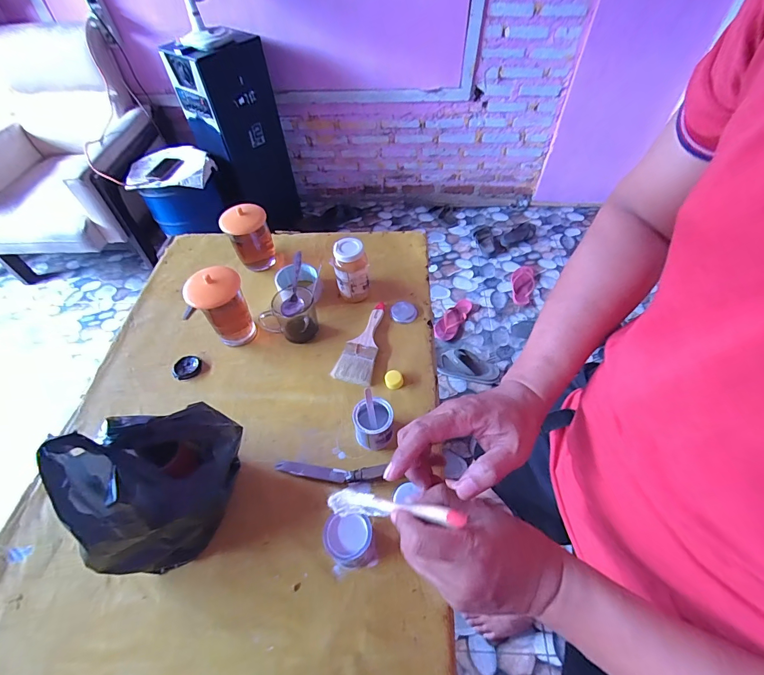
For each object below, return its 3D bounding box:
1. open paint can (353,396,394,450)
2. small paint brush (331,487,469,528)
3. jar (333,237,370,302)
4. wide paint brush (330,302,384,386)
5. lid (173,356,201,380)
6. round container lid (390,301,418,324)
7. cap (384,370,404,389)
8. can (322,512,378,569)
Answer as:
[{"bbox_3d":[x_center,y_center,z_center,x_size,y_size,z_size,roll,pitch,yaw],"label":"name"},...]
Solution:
[{"bbox_3d":[-0.012,0.127,0.558,0.056,0.053,0.057,-7,53,-4],"label":"open paint can"},{"bbox_3d":[0.005,0.149,0.334,0.157,0.023,0.019,-22,35,47],"label":"small paint brush"},{"bbox_3d":[-0.057,-0.126,0.718,0.059,0.110,0.053,-9,53,-6],"label":"jar"},{"bbox_3d":[-0.027,0.005,0.678,0.064,0.009,0.174,15,54,12],"label":"wide paint brush"},{"bbox_3d":[-0.340,0.052,0.662,0.045,0.008,0.043,-1,53,1],"label":"lid"},{"bbox_3d":[0.041,-0.048,0.721,0.049,0.008,0.049,-1,53,1],"label":"round container lid"},{"bbox_3d":[0.019,0.069,0.625,0.029,0.011,0.028,-7,53,-4],"label":"cap"},{"bbox_3d":[-0.038,0.249,0.460,0.058,0.050,0.048,-9,53,-6],"label":"can"}]

